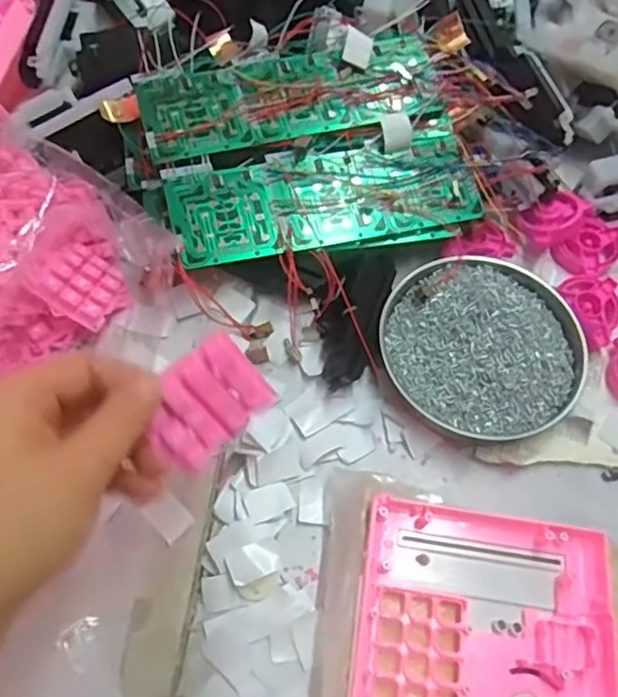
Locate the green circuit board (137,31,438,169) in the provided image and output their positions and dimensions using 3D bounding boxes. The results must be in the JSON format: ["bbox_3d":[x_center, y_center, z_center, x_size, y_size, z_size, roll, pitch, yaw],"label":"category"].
[{"bbox_3d":[-0.011,-0.182,0.453,0.213,0.023,0.075,-13,66,-7],"label":"green circuit board"}]

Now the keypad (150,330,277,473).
[{"bbox_3d":[-0.048,0.025,0.292,0.056,0.005,0.045,-41,115,-11],"label":"keypad"}]

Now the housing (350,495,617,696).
[{"bbox_3d":[0.089,0.168,0.327,0.132,0.016,0.165,8,64,2],"label":"housing"}]

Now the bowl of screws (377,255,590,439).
[{"bbox_3d":[0.119,-0.002,0.432,0.134,0.022,0.127,0,65,-1],"label":"bowl of screws"}]

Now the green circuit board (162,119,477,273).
[{"bbox_3d":[0.013,-0.104,0.433,0.210,0.006,0.076,-15,79,-11],"label":"green circuit board"}]

